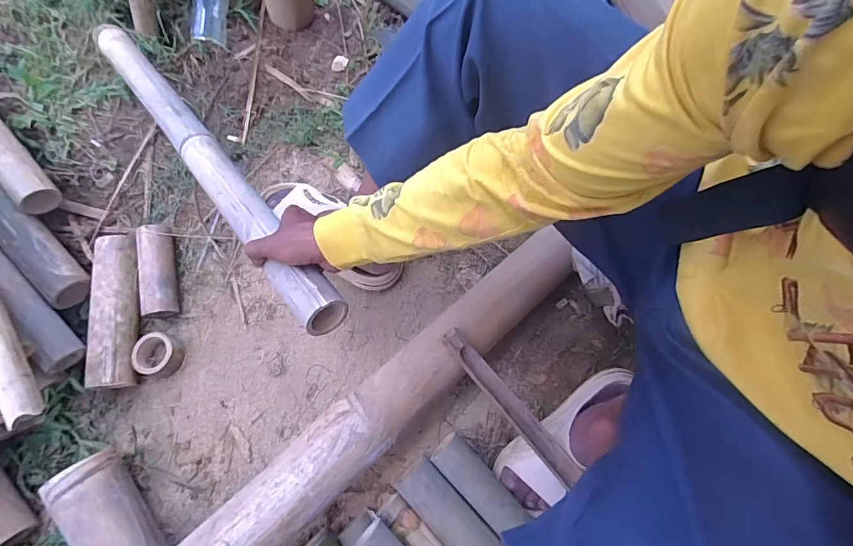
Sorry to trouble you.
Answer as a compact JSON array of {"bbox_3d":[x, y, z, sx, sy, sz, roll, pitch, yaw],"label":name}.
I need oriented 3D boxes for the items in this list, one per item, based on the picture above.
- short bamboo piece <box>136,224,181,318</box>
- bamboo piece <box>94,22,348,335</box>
[{"bbox_3d":[-0.439,-0.004,0.712,0.052,0.043,0.146,-11,78,-2],"label":"short bamboo piece"},{"bbox_3d":[-0.329,-0.182,0.624,0.051,0.045,0.700,-40,66,-8],"label":"bamboo piece"}]

